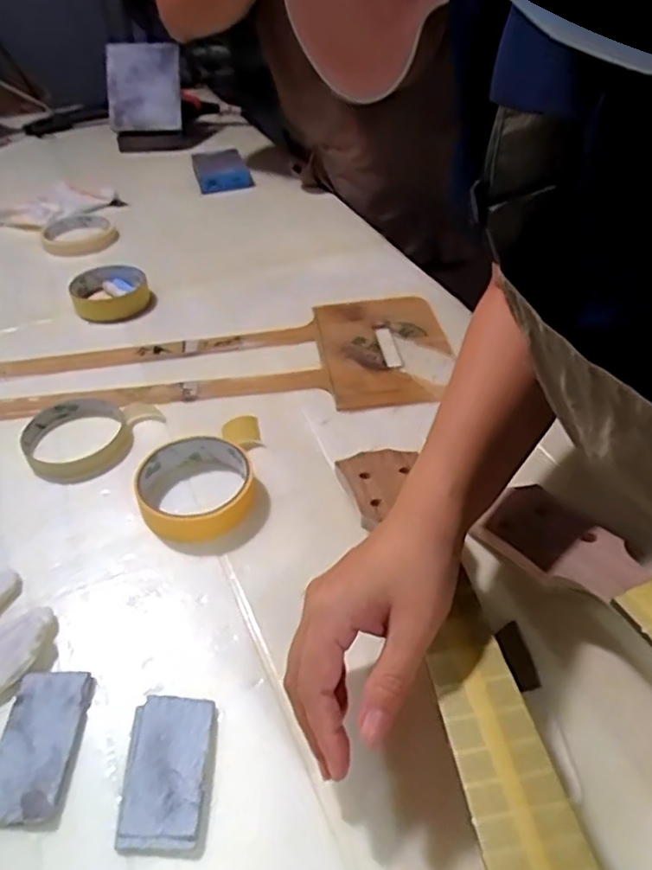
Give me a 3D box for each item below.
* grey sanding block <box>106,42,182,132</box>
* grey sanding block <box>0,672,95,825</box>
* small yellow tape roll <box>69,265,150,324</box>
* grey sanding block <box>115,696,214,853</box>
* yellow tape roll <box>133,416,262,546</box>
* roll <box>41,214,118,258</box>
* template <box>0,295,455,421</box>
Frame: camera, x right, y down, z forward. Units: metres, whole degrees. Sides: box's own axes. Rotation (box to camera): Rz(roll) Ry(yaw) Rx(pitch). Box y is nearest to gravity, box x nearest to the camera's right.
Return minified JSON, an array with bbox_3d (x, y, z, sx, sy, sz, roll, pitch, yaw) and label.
[{"bbox_3d":[-0.273,-0.523,0.981,0.106,0.115,0.018,-6,27,-13],"label":"grey sanding block"},{"bbox_3d":[-0.159,0.168,0.356,0.043,0.006,0.077,0,43,4],"label":"grey sanding block"},{"bbox_3d":[-0.235,-0.156,0.708,0.079,0.023,0.093,-19,44,-16],"label":"small yellow tape roll"},{"bbox_3d":[-0.084,0.176,0.342,0.041,0.011,0.072,-2,42,2],"label":"grey sanding block"},{"bbox_3d":[-0.096,0.031,0.495,0.085,0.025,0.104,1,43,5],"label":"yellow tape roll"},{"bbox_3d":[-0.307,-0.251,0.821,0.093,0.020,0.080,15,46,19],"label":"roll"},{"bbox_3d":[-0.113,-0.065,0.611,0.458,0.012,0.160,-8,43,-5],"label":"template"}]

